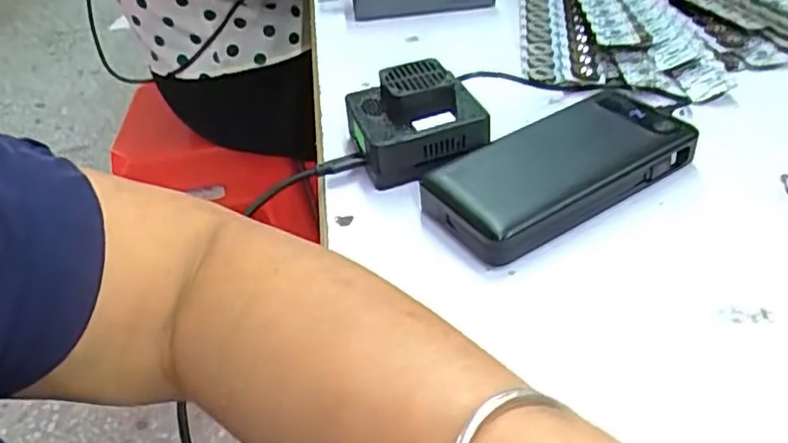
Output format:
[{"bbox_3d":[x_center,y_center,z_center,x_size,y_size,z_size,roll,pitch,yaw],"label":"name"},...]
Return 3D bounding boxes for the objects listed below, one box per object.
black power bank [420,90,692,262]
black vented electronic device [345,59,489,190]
[{"bbox_3d":[0.098,-0.034,0.393,0.159,0.024,0.074,-26,43,-21],"label":"black power bank"},{"bbox_3d":[0.013,-0.067,0.431,0.082,0.042,0.075,-14,40,-8],"label":"black vented electronic device"}]

